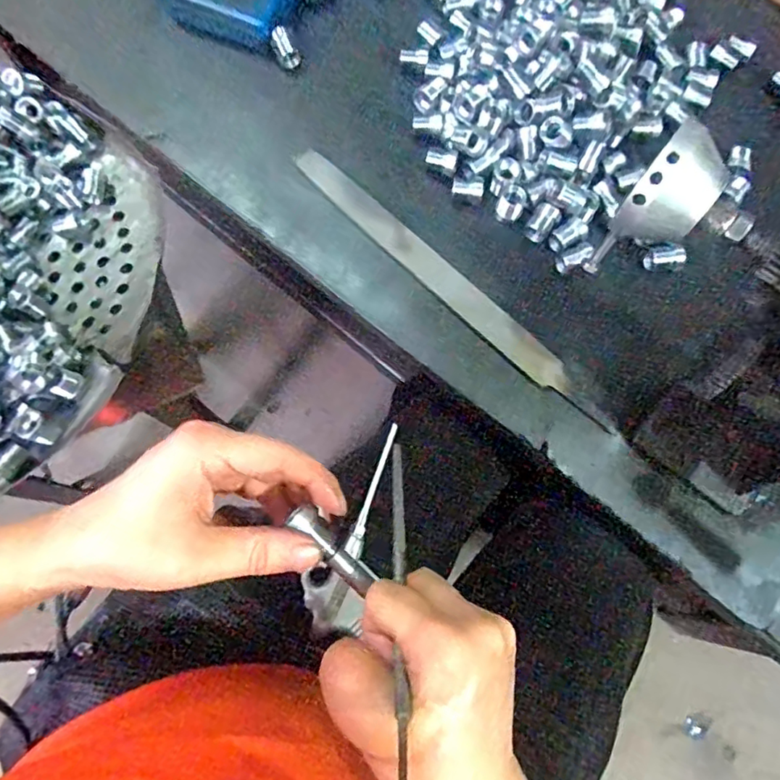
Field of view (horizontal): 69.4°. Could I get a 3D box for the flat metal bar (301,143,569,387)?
[{"bbox_3d":[0.028,-0.091,0.409,0.252,0.008,0.024,43,77,8],"label":"flat metal bar"}]

